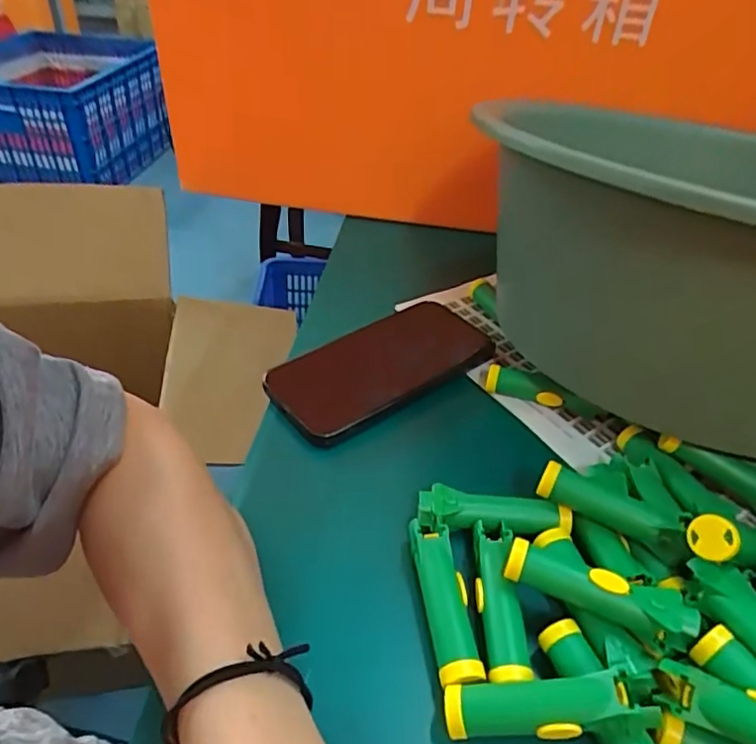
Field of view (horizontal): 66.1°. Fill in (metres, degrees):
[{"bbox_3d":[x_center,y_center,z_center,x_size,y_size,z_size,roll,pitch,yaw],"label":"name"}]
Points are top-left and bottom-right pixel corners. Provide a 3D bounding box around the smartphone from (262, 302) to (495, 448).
[{"bbox_3d":[0.006,-0.008,0.418,0.169,0.008,0.075,-26,48,-31],"label":"smartphone"}]

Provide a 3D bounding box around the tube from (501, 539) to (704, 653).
[{"bbox_3d":[0.098,0.099,0.261,0.080,0.016,0.020,15,42,14],"label":"tube"}]

